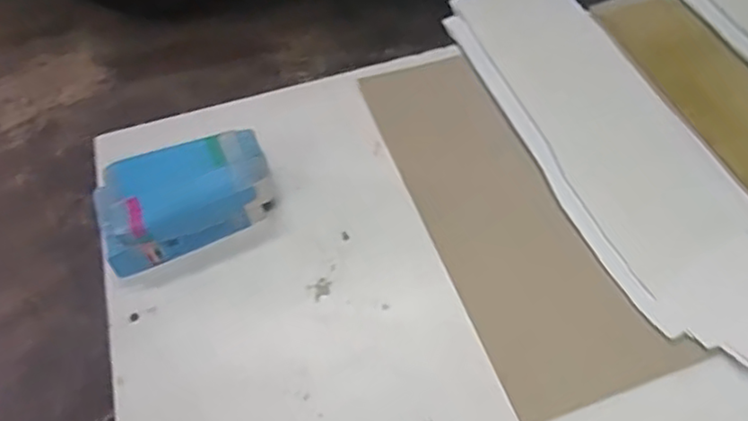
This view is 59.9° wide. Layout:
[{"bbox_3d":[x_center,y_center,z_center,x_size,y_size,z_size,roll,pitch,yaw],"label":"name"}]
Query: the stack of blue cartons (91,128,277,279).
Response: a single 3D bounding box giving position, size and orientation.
[{"bbox_3d":[-0.185,-0.014,0.636,0.167,0.062,0.094,-20,56,-10],"label":"stack of blue cartons"}]

